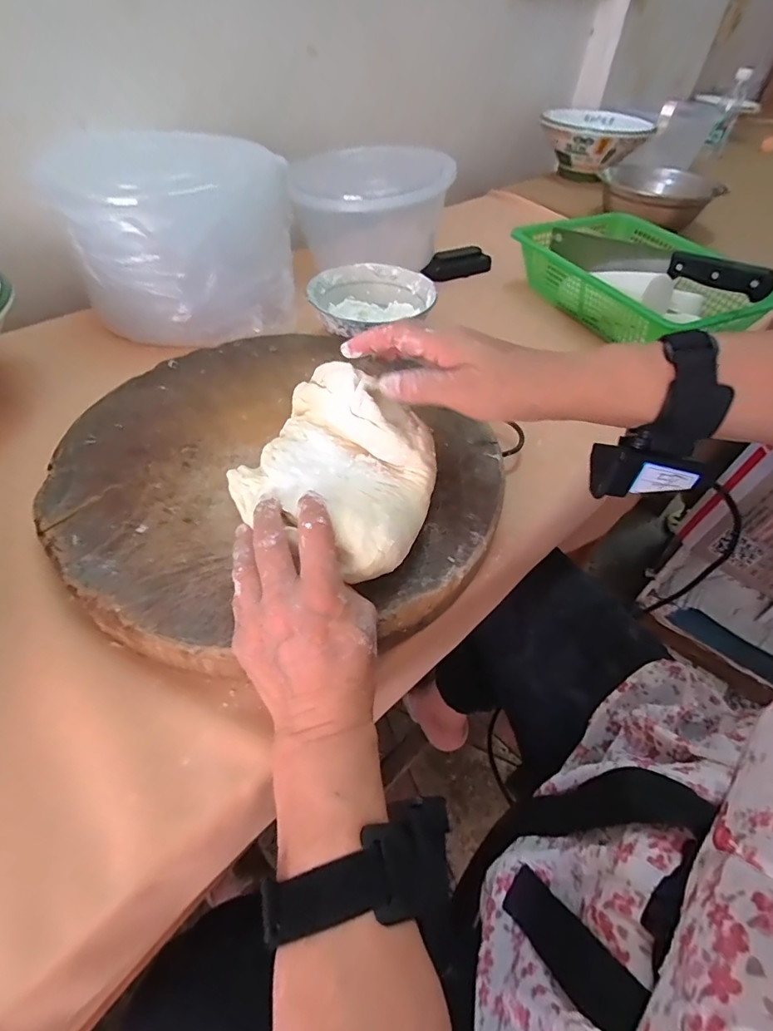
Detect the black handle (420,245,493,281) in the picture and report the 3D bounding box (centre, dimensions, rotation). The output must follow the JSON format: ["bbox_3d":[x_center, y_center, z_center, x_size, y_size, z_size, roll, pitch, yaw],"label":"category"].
[{"bbox_3d":[0.111,-0.385,0.716,0.114,0.034,0.029,-17,52,-17],"label":"black handle"}]

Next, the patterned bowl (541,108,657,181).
[{"bbox_3d":[0.440,-0.798,1.020,0.224,0.096,0.234,15,50,9],"label":"patterned bowl"}]

